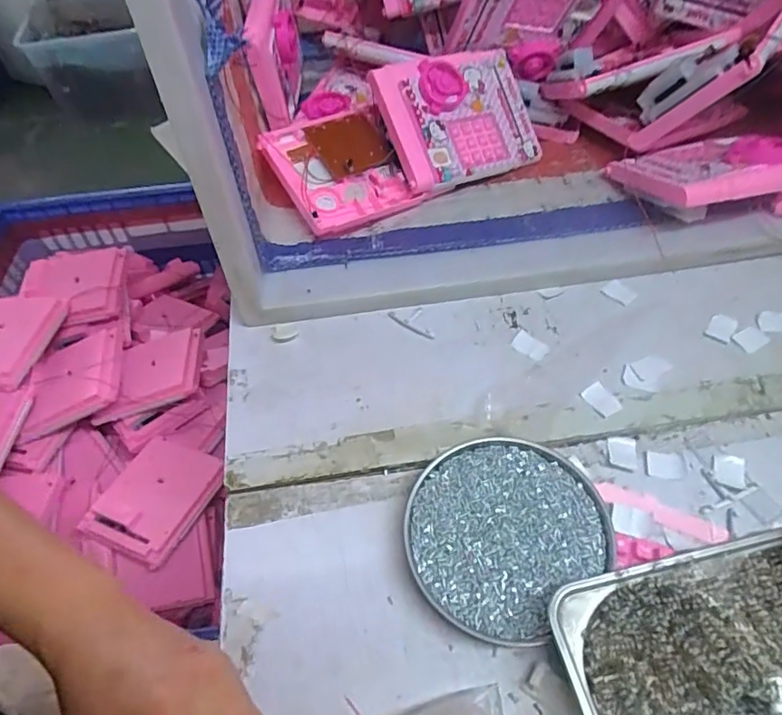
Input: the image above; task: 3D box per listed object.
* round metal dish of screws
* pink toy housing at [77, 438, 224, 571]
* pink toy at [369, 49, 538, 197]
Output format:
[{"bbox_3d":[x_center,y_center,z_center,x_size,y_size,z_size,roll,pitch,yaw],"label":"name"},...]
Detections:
[{"bbox_3d":[0.076,0.119,0.382,0.132,0.020,0.122,-2,54,2],"label":"round metal dish of screws"},{"bbox_3d":[-0.317,0.183,0.745,0.126,0.026,0.168,22,40,12],"label":"pink toy housing"},{"bbox_3d":[0.073,-0.248,0.576,0.164,0.029,0.127,-21,94,-20],"label":"pink toy"}]

